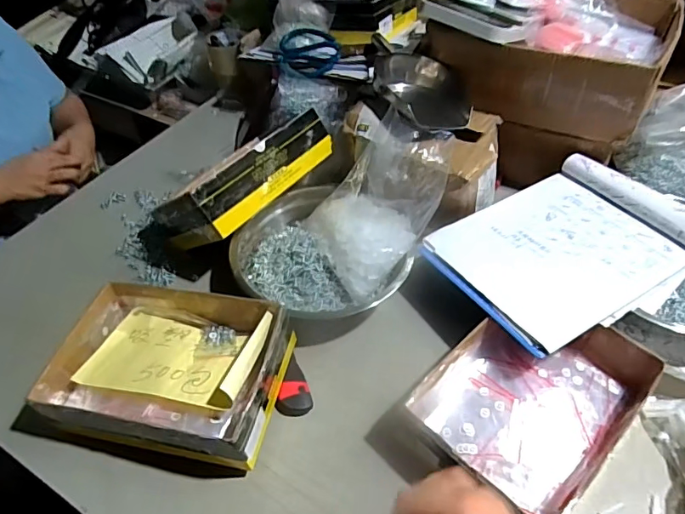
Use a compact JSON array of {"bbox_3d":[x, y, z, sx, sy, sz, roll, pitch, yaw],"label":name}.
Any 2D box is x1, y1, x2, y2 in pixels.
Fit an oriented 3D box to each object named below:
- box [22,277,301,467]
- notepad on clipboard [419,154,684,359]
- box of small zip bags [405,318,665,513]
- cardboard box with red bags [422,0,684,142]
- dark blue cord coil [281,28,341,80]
[{"bbox_3d":[-0.197,0.126,0.587,0.248,0.086,0.196,8,49,11],"label":"box"},{"bbox_3d":[0.290,-0.021,0.648,0.320,0.039,0.232,-25,51,-18],"label":"notepad on clipboard"},{"bbox_3d":[0.217,0.157,0.562,0.259,0.067,0.181,-34,54,-24],"label":"box of small zip bags"},{"bbox_3d":[0.322,-0.341,0.782,0.337,0.142,0.264,20,52,20],"label":"cardboard box with red bags"},{"bbox_3d":[-0.058,-0.366,0.891,0.103,0.038,0.111,-19,50,-14],"label":"dark blue cord coil"}]

